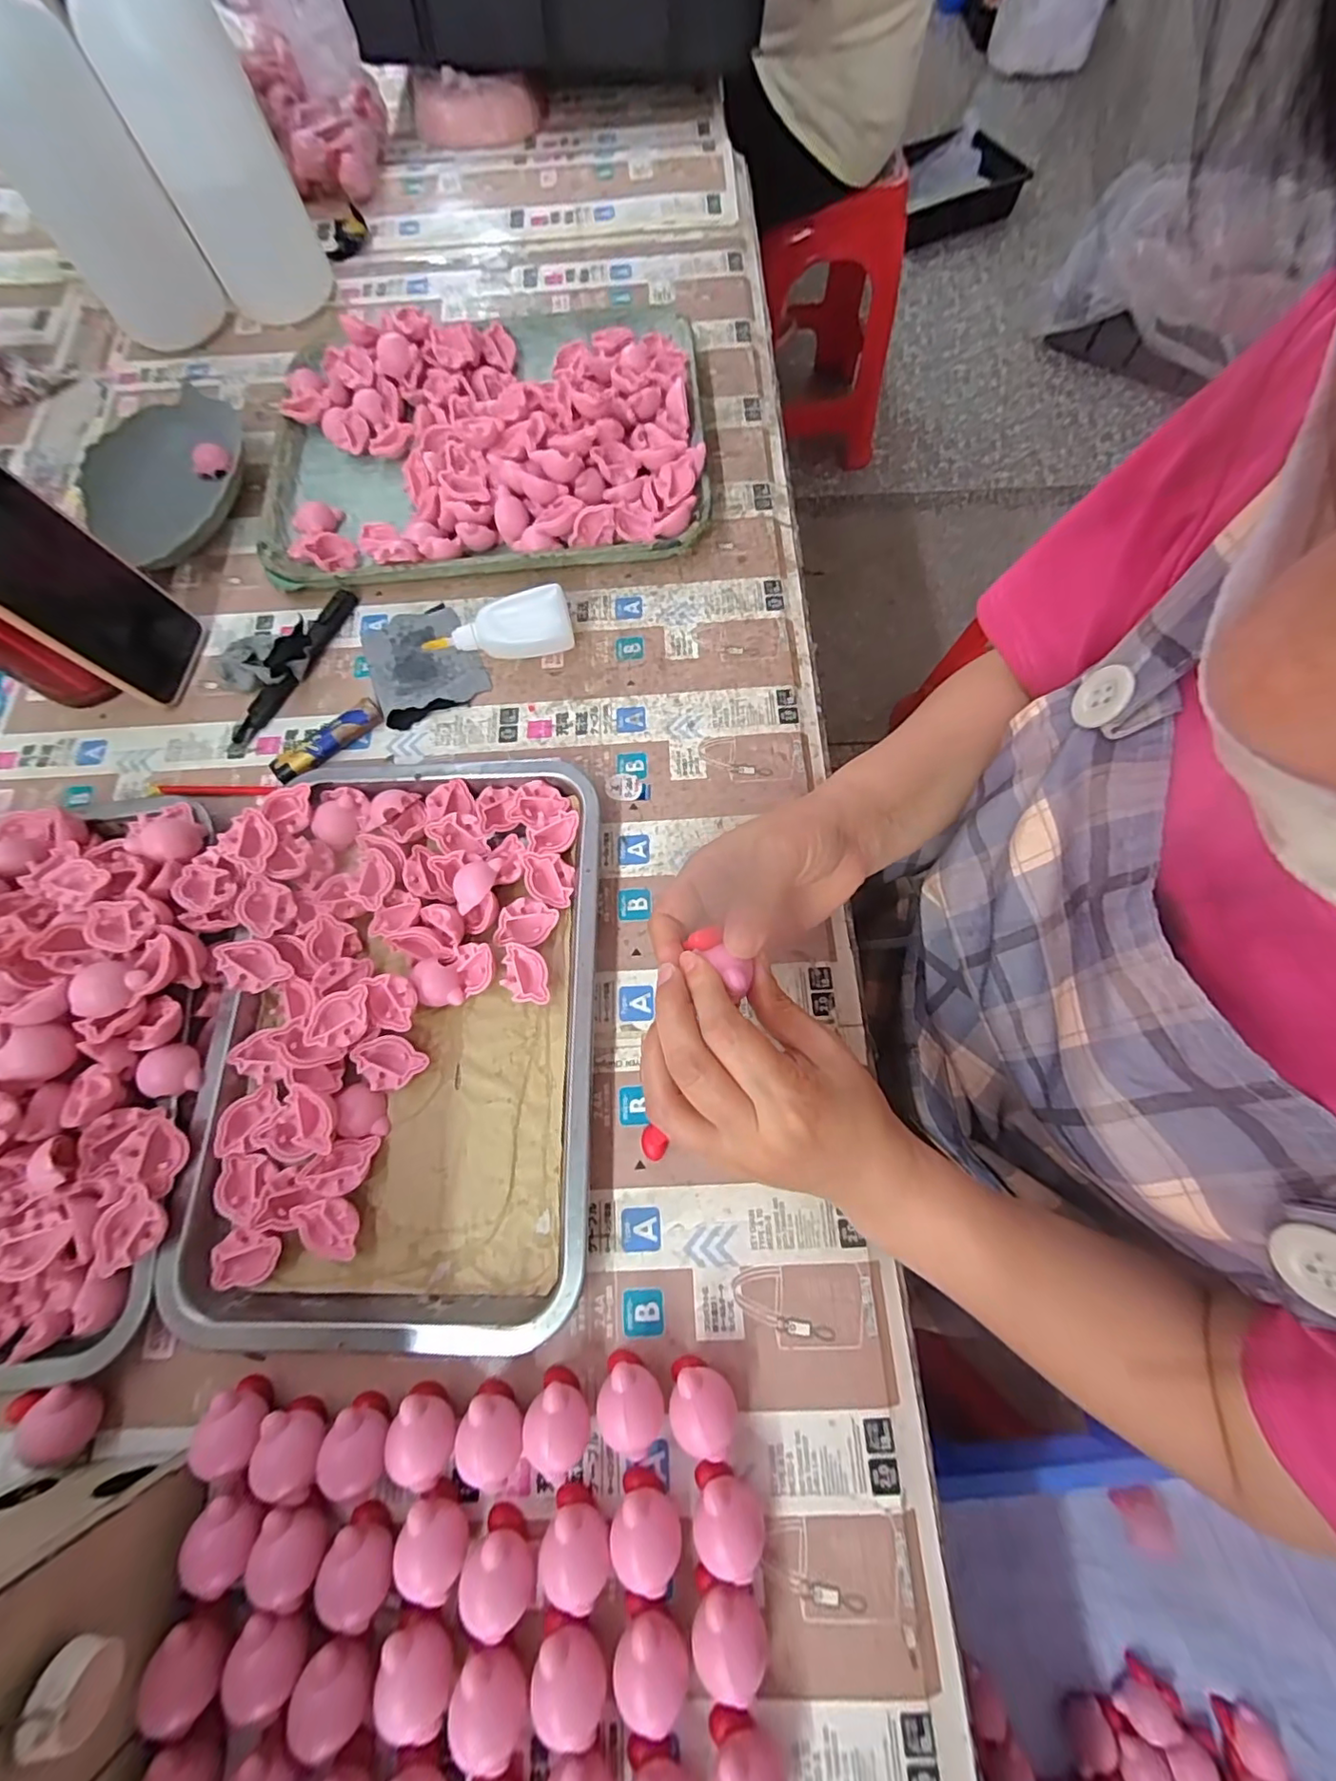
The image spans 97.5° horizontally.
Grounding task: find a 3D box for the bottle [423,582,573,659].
[{"bbox_3d":[-0.120,-0.186,0.418,0.101,0.030,0.041,-9,71,-2],"label":"bottle"}]

